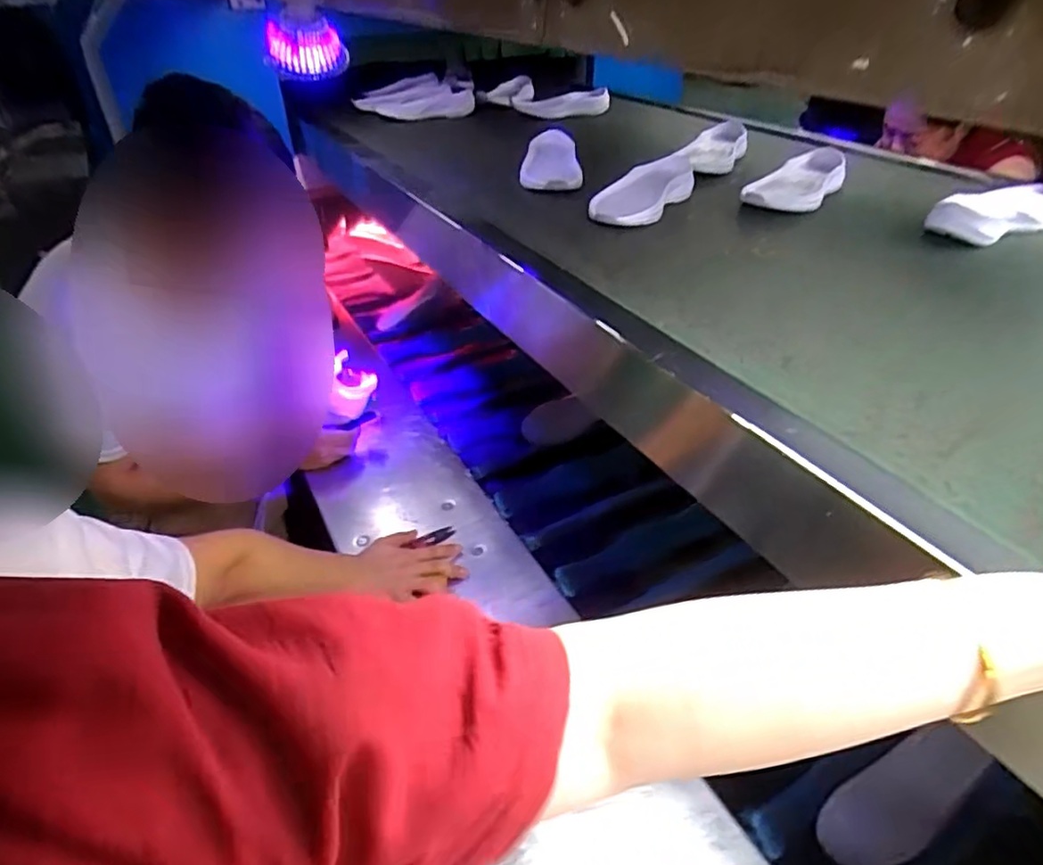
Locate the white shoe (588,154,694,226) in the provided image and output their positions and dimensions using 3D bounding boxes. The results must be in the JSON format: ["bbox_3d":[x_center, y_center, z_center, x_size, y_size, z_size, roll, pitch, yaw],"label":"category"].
[{"bbox_3d":[0.167,-0.325,0.865,0.089,0.041,0.241,21,41,25],"label":"white shoe"}]

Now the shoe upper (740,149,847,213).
[{"bbox_3d":[0.388,-0.354,0.896,0.090,0.038,0.213,24,44,28],"label":"shoe upper"}]

